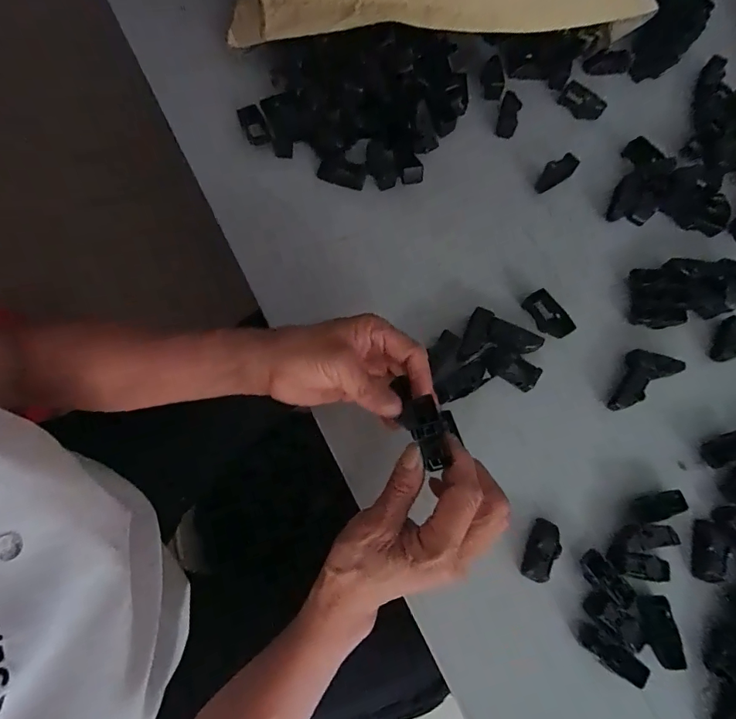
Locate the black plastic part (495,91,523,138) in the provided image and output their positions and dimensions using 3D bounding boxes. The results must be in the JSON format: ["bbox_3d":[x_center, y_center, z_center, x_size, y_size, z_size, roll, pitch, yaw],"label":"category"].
[{"bbox_3d":[0.156,-0.270,0.480,0.021,0.010,0.058,14,71,3],"label":"black plastic part"}]

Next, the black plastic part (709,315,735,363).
[{"bbox_3d":[0.339,-0.019,0.407,0.021,0.014,0.046,29,73,8],"label":"black plastic part"}]

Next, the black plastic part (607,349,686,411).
[{"bbox_3d":[0.243,0.014,0.392,0.078,0.014,0.036,-31,74,-11],"label":"black plastic part"}]

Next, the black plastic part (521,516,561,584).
[{"bbox_3d":[0.137,0.151,0.344,0.020,0.017,0.046,30,72,6],"label":"black plastic part"}]

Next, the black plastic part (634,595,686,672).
[{"bbox_3d":[0.219,0.203,0.324,0.024,0.009,0.046,-4,72,-5],"label":"black plastic part"}]

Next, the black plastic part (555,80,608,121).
[{"bbox_3d":[0.241,-0.290,0.489,0.049,0.015,0.028,35,74,10],"label":"black plastic part"}]

